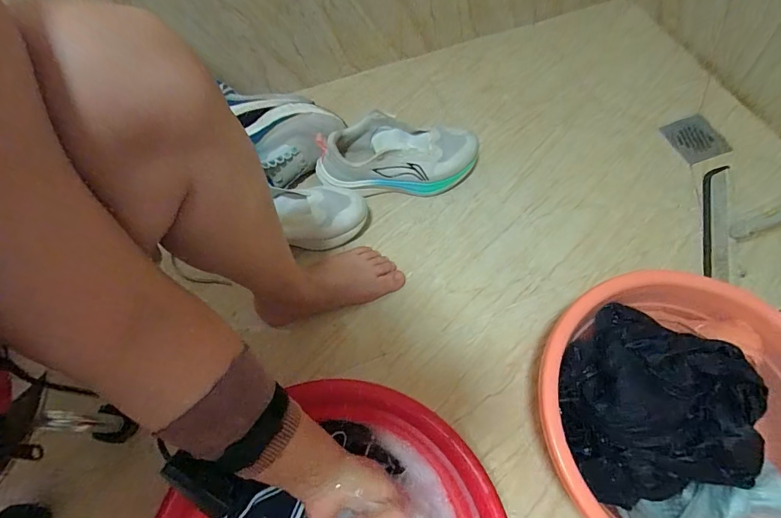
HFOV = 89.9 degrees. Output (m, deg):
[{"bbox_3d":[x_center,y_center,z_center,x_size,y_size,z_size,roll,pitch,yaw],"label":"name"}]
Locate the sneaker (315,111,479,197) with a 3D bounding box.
[{"bbox_3d":[0.009,-0.179,0.699,0.282,0.090,0.114,-1,64,2],"label":"sneaker"}]

